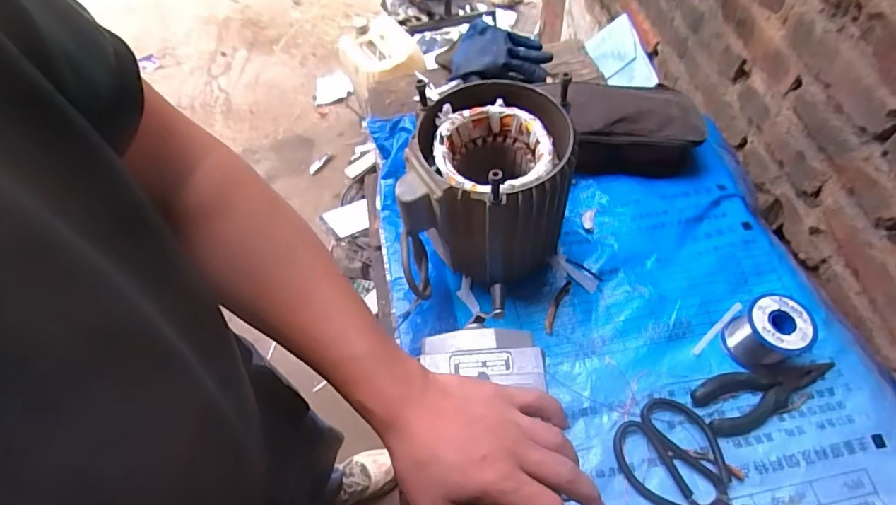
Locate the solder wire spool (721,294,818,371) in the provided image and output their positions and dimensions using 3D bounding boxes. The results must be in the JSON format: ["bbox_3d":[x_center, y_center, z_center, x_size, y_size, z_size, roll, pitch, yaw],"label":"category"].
[{"bbox_3d":[0.328,0.083,0.506,0.061,0.058,0.059,-2,59,3],"label":"solder wire spool"}]

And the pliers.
[{"bbox_3d":[0.326,0.144,0.497,0.147,0.015,0.055,-11,59,-3],"label":"pliers"}]

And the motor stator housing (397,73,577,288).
[{"bbox_3d":[0.046,-0.065,0.544,0.155,0.175,0.148,11,60,10],"label":"motor stator housing"}]

